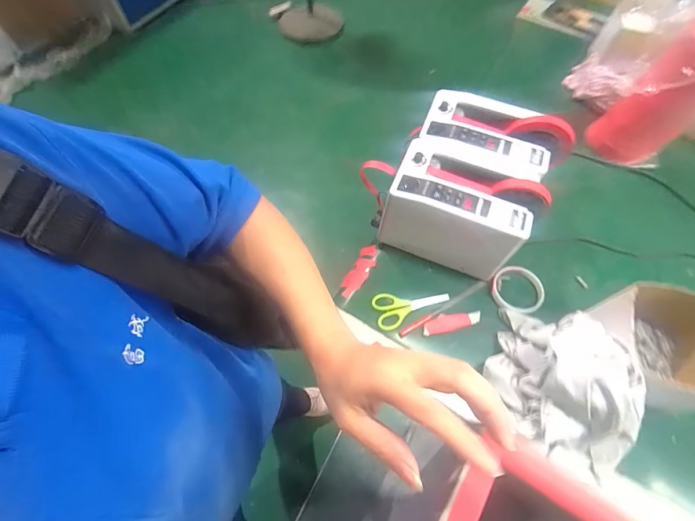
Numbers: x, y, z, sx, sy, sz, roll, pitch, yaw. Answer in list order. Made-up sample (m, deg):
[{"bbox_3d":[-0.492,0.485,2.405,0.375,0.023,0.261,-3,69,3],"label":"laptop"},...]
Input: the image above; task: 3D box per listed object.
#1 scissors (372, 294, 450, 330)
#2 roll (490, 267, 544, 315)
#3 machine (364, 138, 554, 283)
[{"bbox_3d":[0.109,0.074,0.593,0.128,0.011,0.057,-14,64,-7],"label":"scissors"},{"bbox_3d":[0.288,0.050,0.592,0.084,0.020,0.077,0,63,0],"label":"roll"},{"bbox_3d":[0.181,-0.086,0.592,0.234,0.146,0.141,19,64,10],"label":"machine"}]

